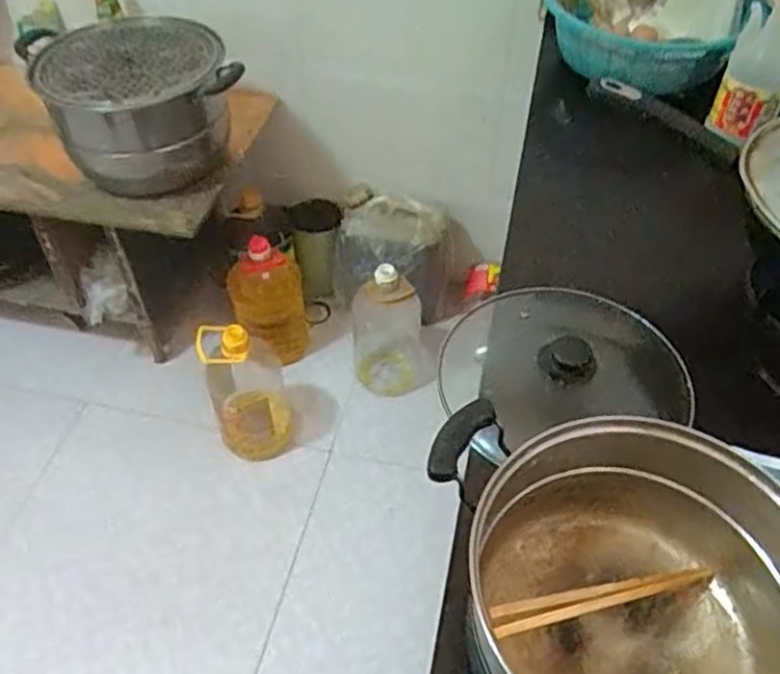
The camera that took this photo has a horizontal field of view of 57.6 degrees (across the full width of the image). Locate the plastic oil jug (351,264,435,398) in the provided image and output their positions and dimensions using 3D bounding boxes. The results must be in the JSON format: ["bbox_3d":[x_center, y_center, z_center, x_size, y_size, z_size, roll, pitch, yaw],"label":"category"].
[{"bbox_3d":[0.008,-0.024,1.598,0.182,0.321,0.136,-3,49,-3],"label":"plastic oil jug"}]

